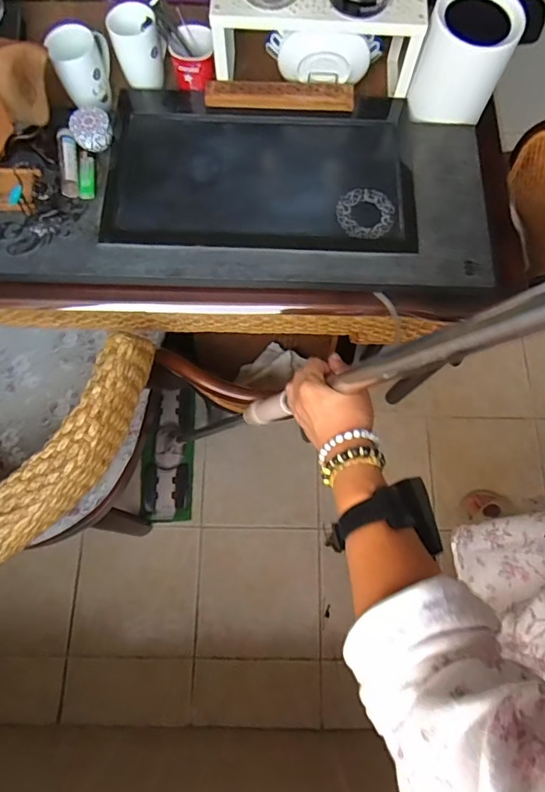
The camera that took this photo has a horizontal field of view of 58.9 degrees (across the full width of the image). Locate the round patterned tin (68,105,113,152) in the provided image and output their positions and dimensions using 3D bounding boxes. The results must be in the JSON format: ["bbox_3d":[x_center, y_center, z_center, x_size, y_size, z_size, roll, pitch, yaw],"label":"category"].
[{"bbox_3d":[-0.281,-0.416,0.763,0.067,0.050,0.055,-14,73,-5],"label":"round patterned tin"}]

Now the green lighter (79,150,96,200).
[{"bbox_3d":[-0.290,-0.347,0.756,0.023,0.020,0.080,-6,73,-3],"label":"green lighter"}]

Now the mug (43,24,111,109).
[{"bbox_3d":[-0.296,-0.530,0.773,0.085,0.101,0.084,2,73,0],"label":"mug"}]

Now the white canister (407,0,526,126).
[{"bbox_3d":[0.301,-0.534,0.760,0.133,0.131,0.122,18,73,5],"label":"white canister"}]

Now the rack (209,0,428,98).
[{"bbox_3d":[0.069,-0.574,0.764,0.320,0.135,0.126,1,73,0],"label":"rack"}]

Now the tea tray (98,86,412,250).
[{"bbox_3d":[-0.025,-0.364,0.785,0.479,0.032,0.300,2,73,0],"label":"tea tray"}]

